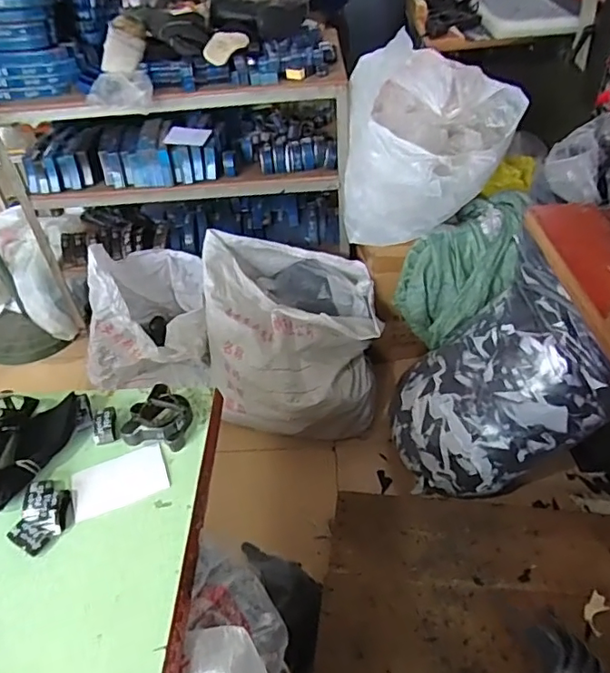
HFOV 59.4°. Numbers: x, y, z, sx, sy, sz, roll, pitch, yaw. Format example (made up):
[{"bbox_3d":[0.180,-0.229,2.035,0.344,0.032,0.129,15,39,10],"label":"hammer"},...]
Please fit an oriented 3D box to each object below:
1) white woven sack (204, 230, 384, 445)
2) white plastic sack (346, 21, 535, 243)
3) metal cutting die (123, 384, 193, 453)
[{"bbox_3d":[-0.042,0.001,1.817,0.577,0.464,0.501,3,47,2],"label":"white woven sack"},{"bbox_3d":[0.362,-0.501,1.477,0.477,0.557,0.356,-2,47,-3],"label":"white plastic sack"},{"bbox_3d":[-0.265,0.150,0.975,0.108,0.046,0.123,4,47,2],"label":"metal cutting die"}]

